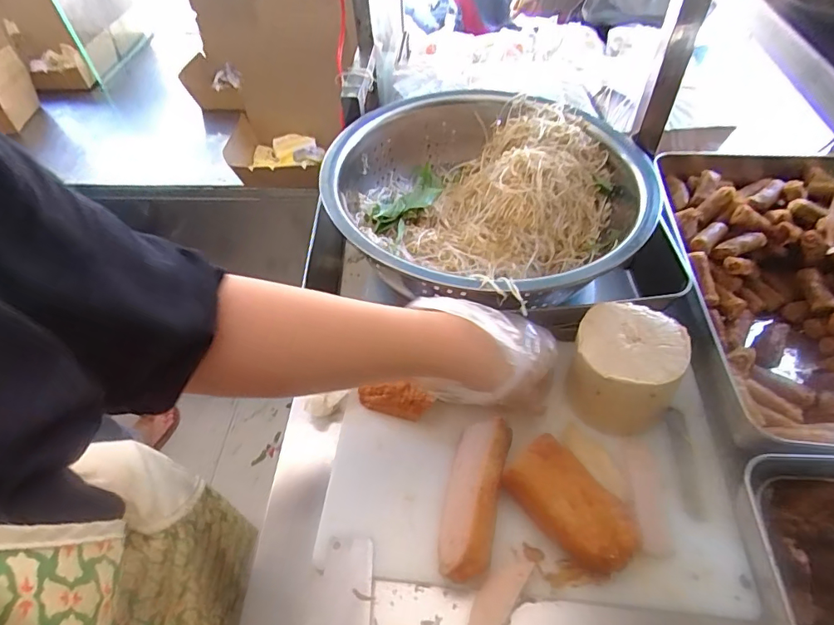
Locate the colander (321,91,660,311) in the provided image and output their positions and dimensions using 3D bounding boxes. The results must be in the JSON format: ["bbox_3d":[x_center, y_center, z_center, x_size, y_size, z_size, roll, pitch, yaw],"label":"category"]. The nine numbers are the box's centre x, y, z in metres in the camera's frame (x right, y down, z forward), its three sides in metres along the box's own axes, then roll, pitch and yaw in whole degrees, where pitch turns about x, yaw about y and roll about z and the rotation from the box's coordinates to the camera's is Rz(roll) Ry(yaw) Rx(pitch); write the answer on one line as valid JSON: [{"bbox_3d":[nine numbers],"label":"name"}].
[{"bbox_3d":[0.079,-0.143,0.596,0.362,0.104,0.352,-2,52,2],"label":"colander"}]

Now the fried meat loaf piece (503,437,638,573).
[{"bbox_3d":[0.127,0.162,0.402,0.059,0.051,0.111,-34,57,-21],"label":"fried meat loaf piece"}]

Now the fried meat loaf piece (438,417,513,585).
[{"bbox_3d":[0.048,0.158,0.418,0.046,0.046,0.135,11,54,12],"label":"fried meat loaf piece"}]

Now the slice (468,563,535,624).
[{"bbox_3d":[0.059,0.230,0.377,0.026,0.013,0.082,28,74,23],"label":"slice"}]

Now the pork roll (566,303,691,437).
[{"bbox_3d":[0.190,0.054,0.457,0.094,0.088,0.104,19,56,17],"label":"pork roll"}]

